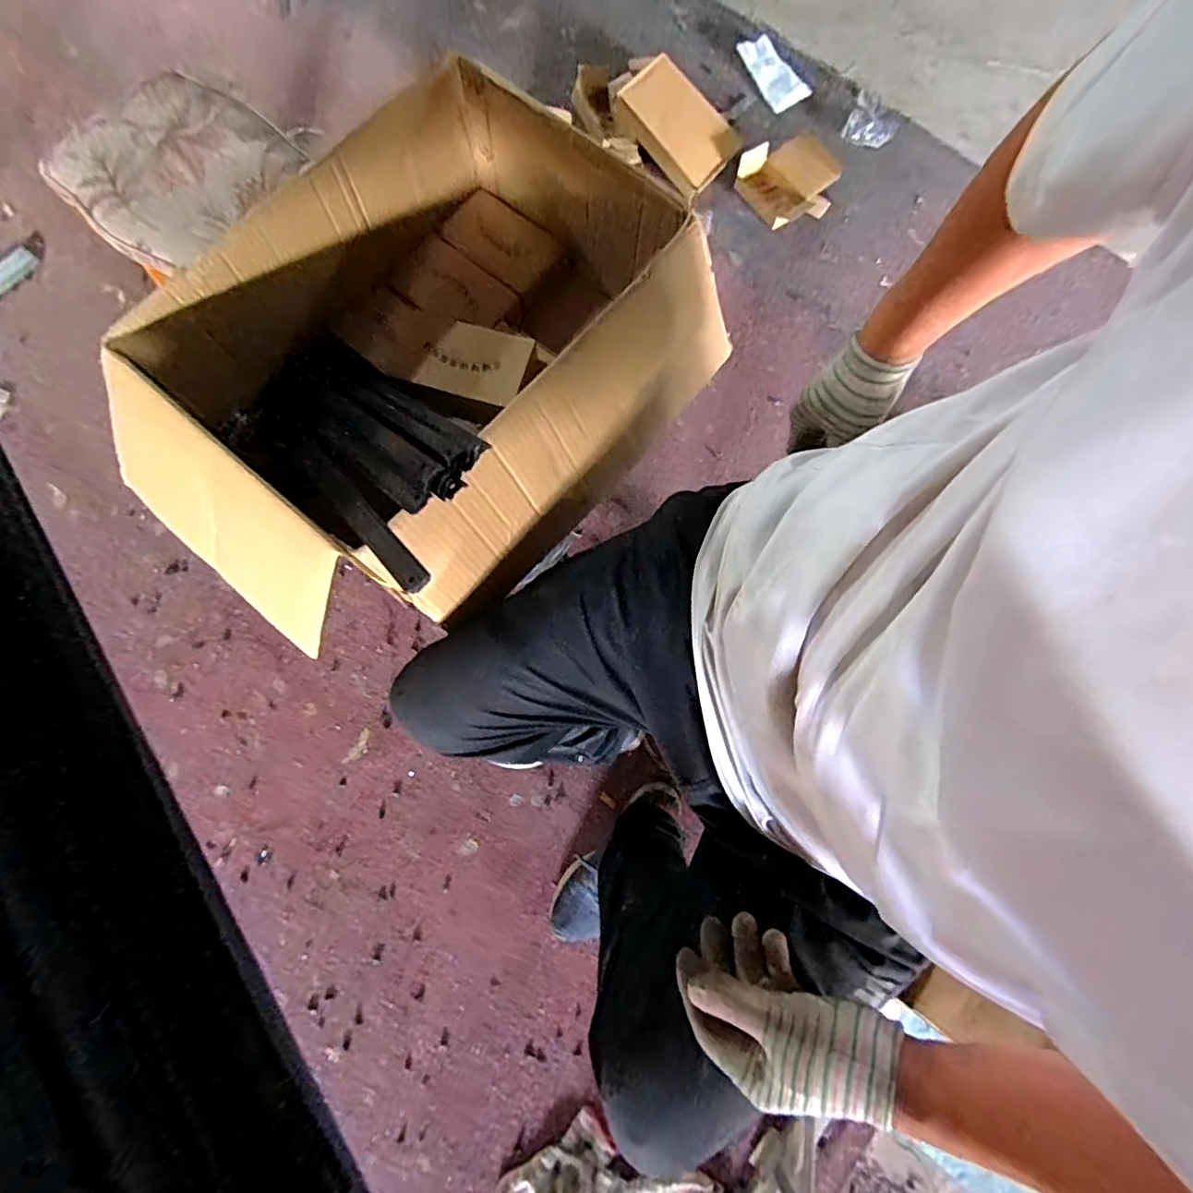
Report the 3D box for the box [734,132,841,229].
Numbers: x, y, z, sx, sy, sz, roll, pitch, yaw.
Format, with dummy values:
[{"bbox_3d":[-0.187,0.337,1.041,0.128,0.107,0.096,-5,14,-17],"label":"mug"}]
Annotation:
[{"bbox_3d":[0.448,-0.957,1.269,0.213,0.049,0.198,-40,80,-11],"label":"box"}]

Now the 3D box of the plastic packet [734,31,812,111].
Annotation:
[{"bbox_3d":[0.436,-1.284,1.363,0.096,0.015,0.226,-23,77,-7],"label":"plastic packet"}]

